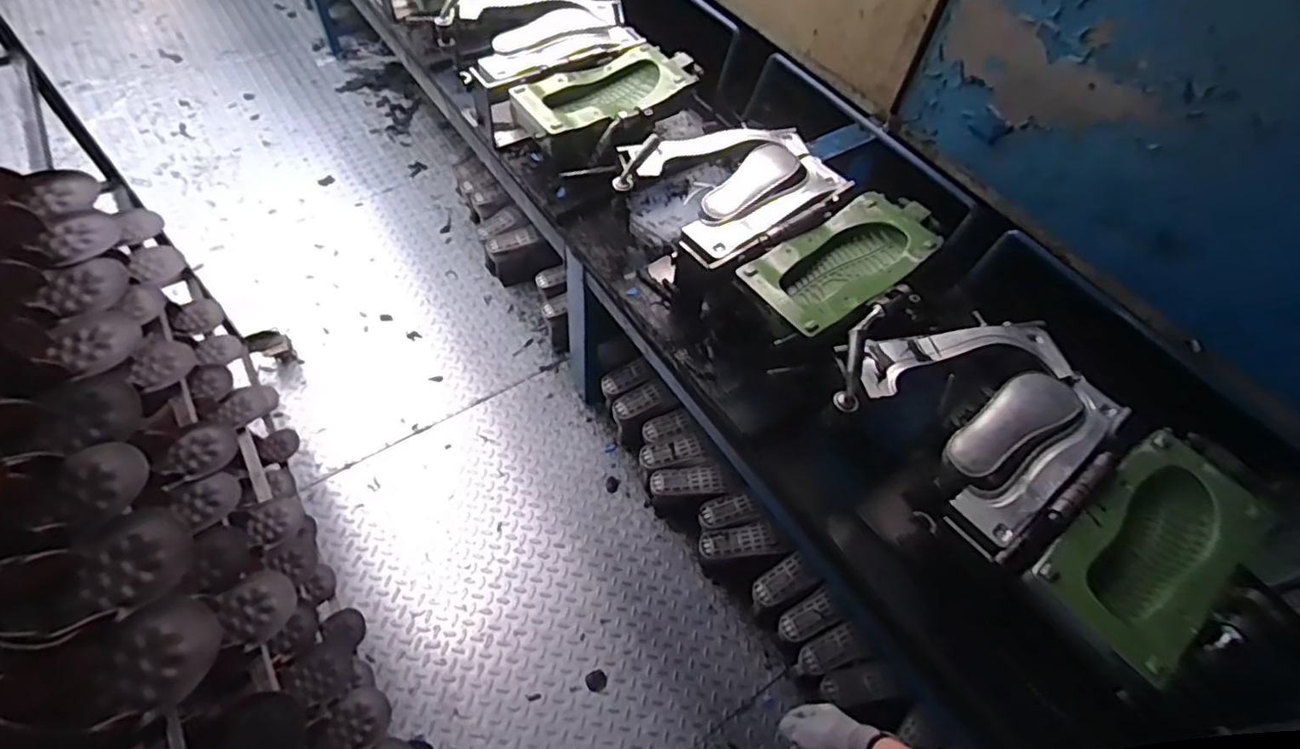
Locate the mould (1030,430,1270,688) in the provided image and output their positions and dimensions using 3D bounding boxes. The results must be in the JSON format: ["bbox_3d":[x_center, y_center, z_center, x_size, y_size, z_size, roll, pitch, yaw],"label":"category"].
[{"bbox_3d":[0.681,0.228,0.848,0.357,0.028,0.176,-33,61,-23],"label":"mould"}]

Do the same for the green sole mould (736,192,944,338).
[{"bbox_3d":[0.343,-0.201,1.099,0.388,0.050,0.170,-33,61,-23],"label":"green sole mould"}]

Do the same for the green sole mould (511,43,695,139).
[{"bbox_3d":[-0.077,-0.591,1.312,0.418,0.054,0.212,-30,60,-22],"label":"green sole mould"}]

